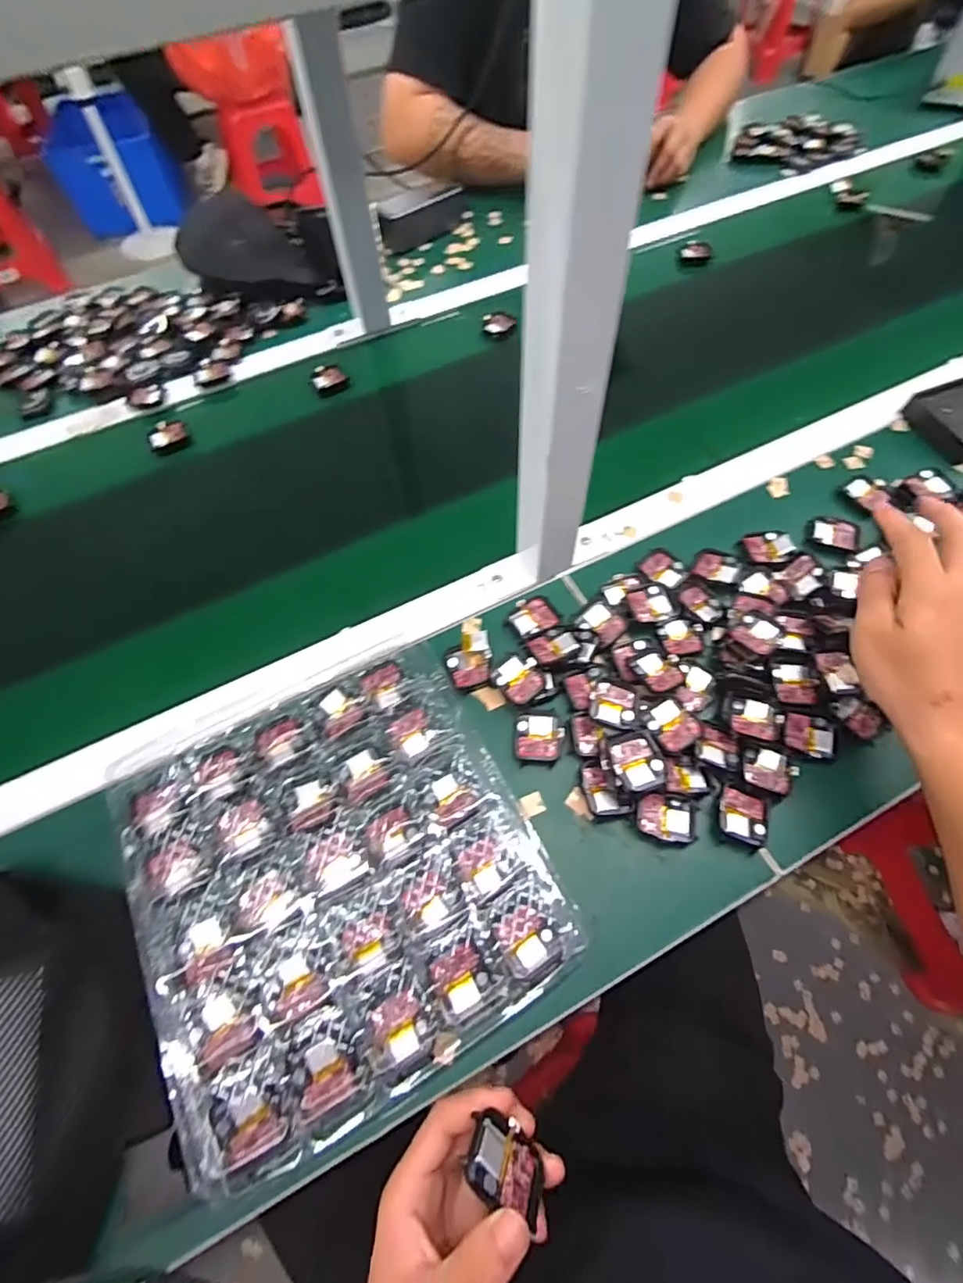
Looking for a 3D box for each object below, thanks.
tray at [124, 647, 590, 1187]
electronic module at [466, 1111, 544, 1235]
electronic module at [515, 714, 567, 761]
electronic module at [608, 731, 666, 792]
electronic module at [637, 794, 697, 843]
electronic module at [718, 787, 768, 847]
[{"bbox_3d":[-0.105,0.156,0.387,0.263,0.018,0.283,-27,64,-11],"label":"tray"},{"bbox_3d":[0.013,0.273,0.276,0.040,0.035,0.005,39,112,2],"label":"electronic module"},{"bbox_3d":[0.047,0.078,0.434,0.038,0.006,0.038,-1,62,2],"label":"electronic module"},{"bbox_3d":[0.117,0.091,0.406,0.035,0.020,0.042,-14,62,-5],"label":"electronic module"},{"bbox_3d":[0.138,0.134,0.402,0.043,0.017,0.033,3,62,4],"label":"electronic module"},{"bbox_3d":[0.194,0.130,0.397,0.036,0.012,0.034,19,64,12],"label":"electronic module"}]

